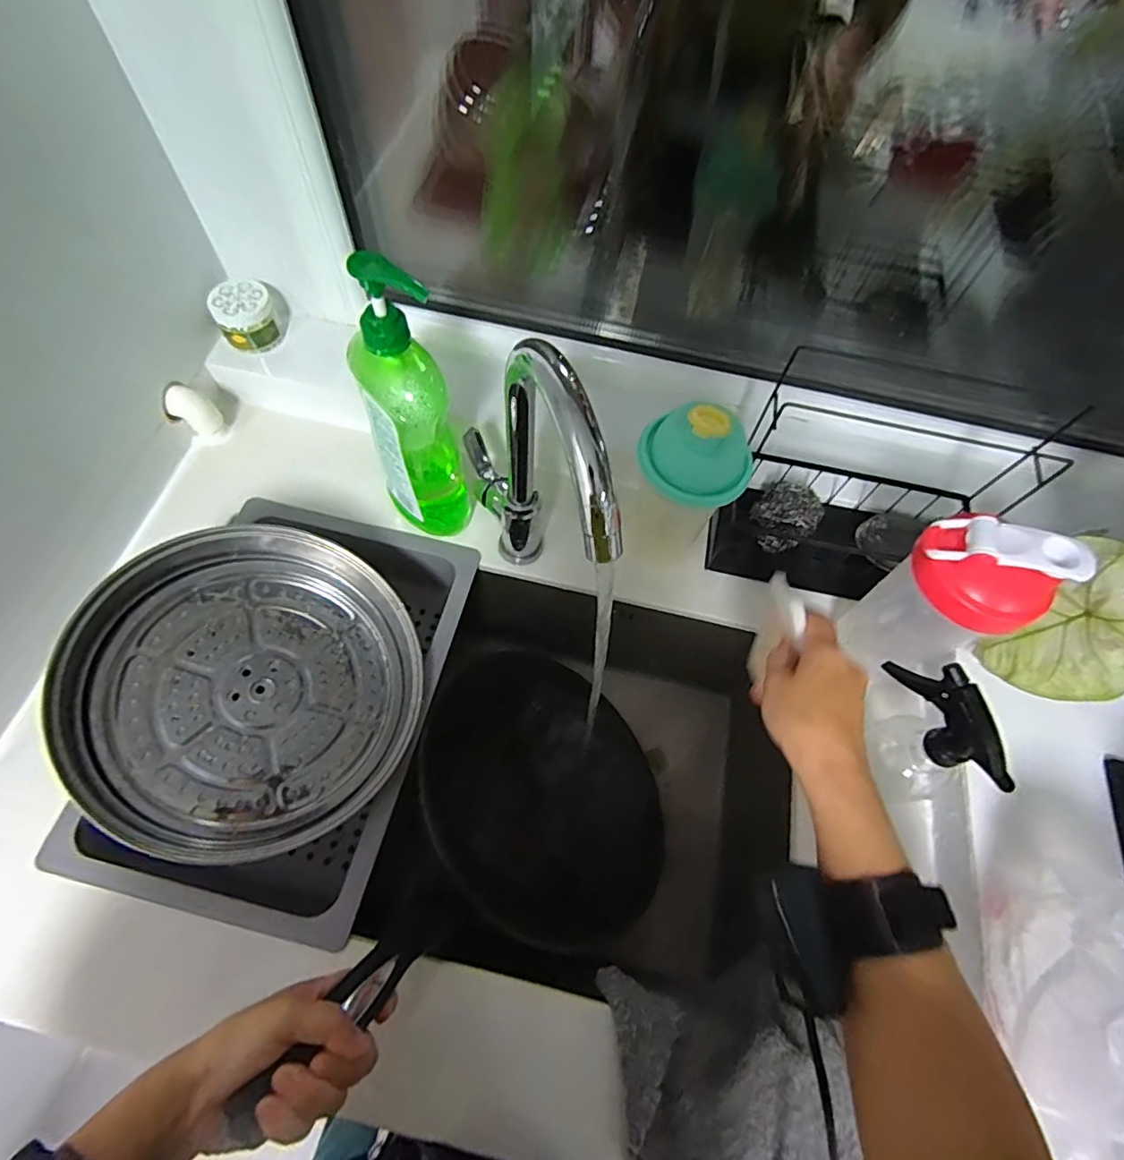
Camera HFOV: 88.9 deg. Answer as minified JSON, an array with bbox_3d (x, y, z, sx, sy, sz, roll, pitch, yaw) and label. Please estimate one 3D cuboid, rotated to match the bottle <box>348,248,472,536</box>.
[{"bbox_3d":[-0.135,-0.140,0.512,0.077,0.279,0.069,-17,66,-11],"label":"bottle"}]

